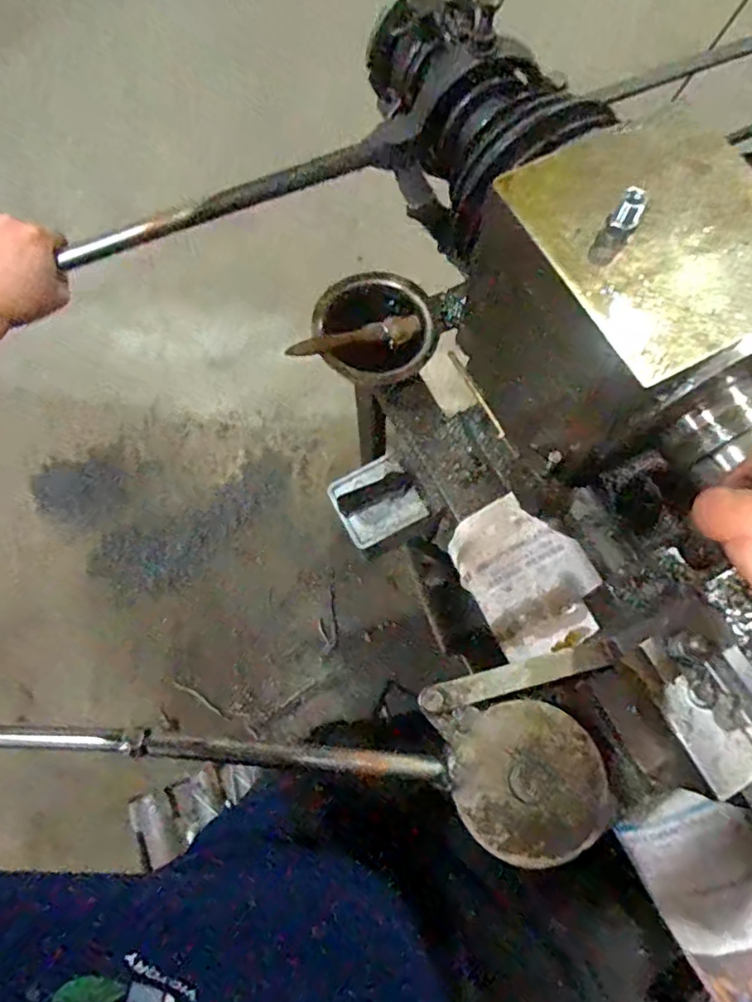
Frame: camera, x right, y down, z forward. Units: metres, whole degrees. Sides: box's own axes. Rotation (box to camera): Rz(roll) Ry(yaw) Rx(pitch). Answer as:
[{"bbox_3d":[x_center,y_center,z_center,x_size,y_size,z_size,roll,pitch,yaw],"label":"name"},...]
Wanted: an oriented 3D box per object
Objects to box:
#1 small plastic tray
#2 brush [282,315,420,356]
[{"bbox_3d":[0.000,-0.003,0.687,0.094,0.027,0.088,-27,74,-8],"label":"small plastic tray"},{"bbox_3d":[-0.023,-0.175,0.637,0.153,0.023,0.026,-18,72,-23],"label":"brush"}]

